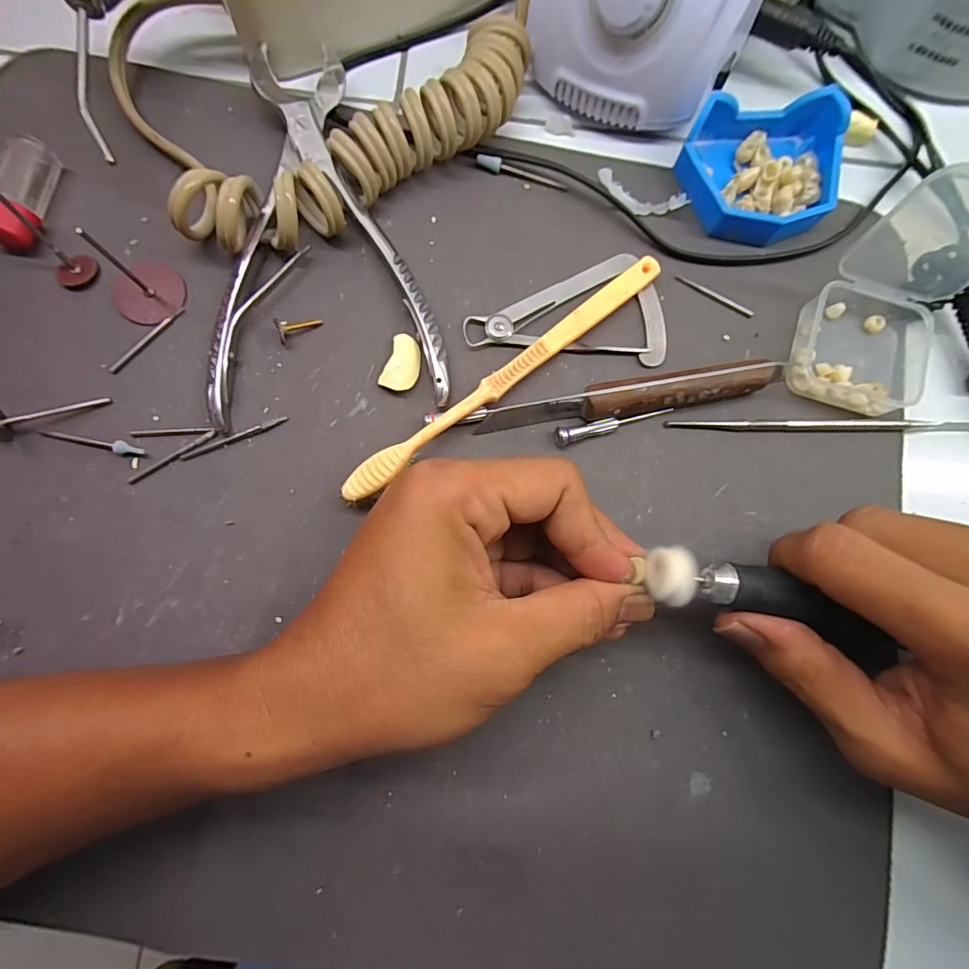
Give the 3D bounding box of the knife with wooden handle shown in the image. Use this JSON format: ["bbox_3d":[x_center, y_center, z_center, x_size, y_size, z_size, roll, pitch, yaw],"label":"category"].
[{"bbox_3d":[0.073,-0.041,0.222,0.150,0.015,0.016,-11,83,-4],"label":"knife with wooden handle"}]

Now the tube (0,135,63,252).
[{"bbox_3d":[-0.219,-0.139,0.221,0.017,0.021,0.051,4,82,-2],"label":"tube"}]

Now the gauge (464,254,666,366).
[{"bbox_3d":[0.042,-0.091,0.233,0.098,0.005,0.055,5,82,-2],"label":"gauge"}]

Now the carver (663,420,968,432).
[{"bbox_3d":[0.167,-0.029,0.229,0.155,0.006,0.006,0,82,-2],"label":"carver"}]

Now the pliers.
[{"bbox_3d":[-0.081,-0.121,0.226,0.106,0.015,0.179,-7,83,-3],"label":"pliers"}]

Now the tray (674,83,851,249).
[{"bbox_3d":[0.144,-0.160,0.237,0.076,0.023,0.069,-17,83,-5],"label":"tray"}]

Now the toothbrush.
[{"bbox_3d":[0.013,-0.052,0.218,0.183,0.019,0.013,-39,85,-7],"label":"toothbrush"}]

